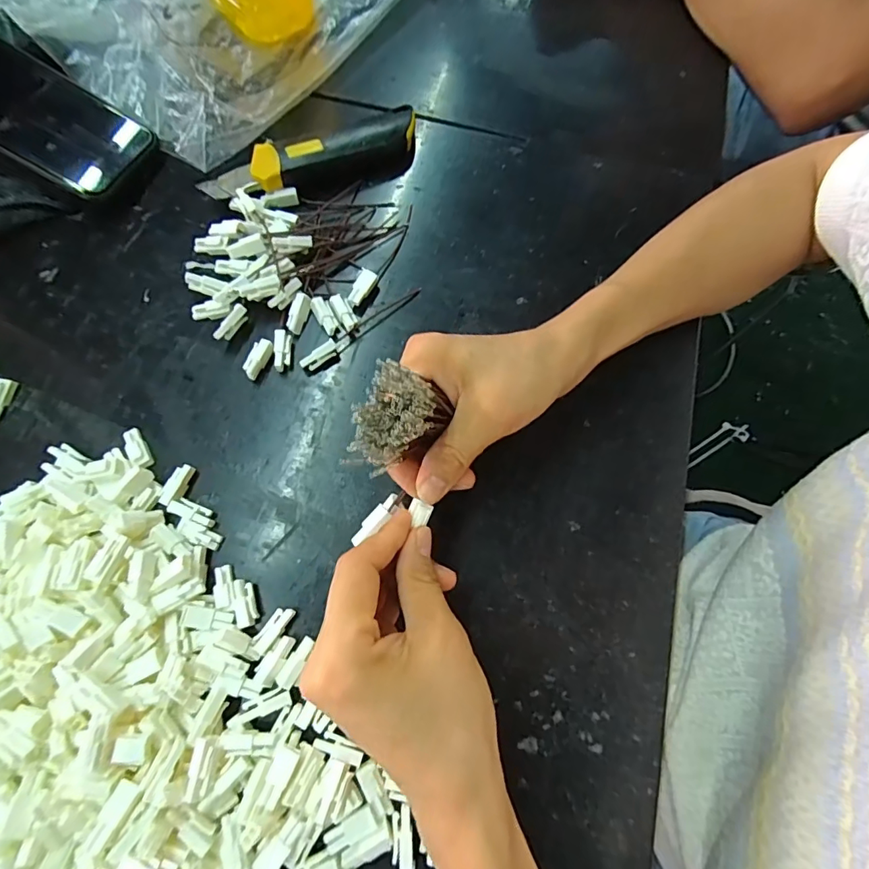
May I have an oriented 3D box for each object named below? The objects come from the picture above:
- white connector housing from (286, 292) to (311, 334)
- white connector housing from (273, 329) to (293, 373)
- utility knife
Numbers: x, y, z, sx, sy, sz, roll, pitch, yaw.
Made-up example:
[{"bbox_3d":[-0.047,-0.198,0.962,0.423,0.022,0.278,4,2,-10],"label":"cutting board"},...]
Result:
[{"bbox_3d":[-0.089,-0.079,0.318,0.009,0.008,0.026,19,90,4],"label":"white connector housing"},{"bbox_3d":[-0.096,-0.052,0.309,0.010,0.012,0.027,-2,73,-2],"label":"white connector housing"},{"bbox_3d":[-0.084,-0.197,0.346,0.153,0.023,0.039,-23,75,-8],"label":"utility knife"}]

